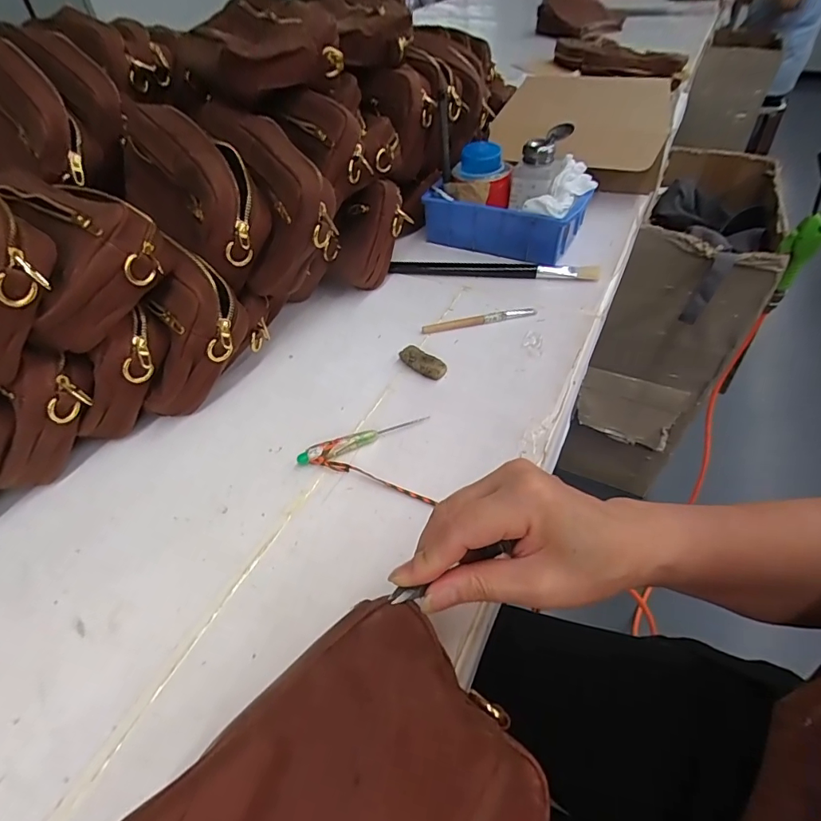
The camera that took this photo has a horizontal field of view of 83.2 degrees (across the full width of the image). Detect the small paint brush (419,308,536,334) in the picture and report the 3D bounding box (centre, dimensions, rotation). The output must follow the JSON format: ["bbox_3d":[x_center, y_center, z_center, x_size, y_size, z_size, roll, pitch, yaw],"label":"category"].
[{"bbox_3d":[0.077,-0.101,0.513,0.128,0.007,0.014,-10,47,-5],"label":"small paint brush"}]

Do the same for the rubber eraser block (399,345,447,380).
[{"bbox_3d":[0.013,-0.048,0.463,0.051,0.012,0.021,33,57,30],"label":"rubber eraser block"}]

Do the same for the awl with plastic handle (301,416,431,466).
[{"bbox_3d":[-0.039,0.024,0.397,0.114,0.014,0.015,-21,49,-15],"label":"awl with plastic handle"}]

